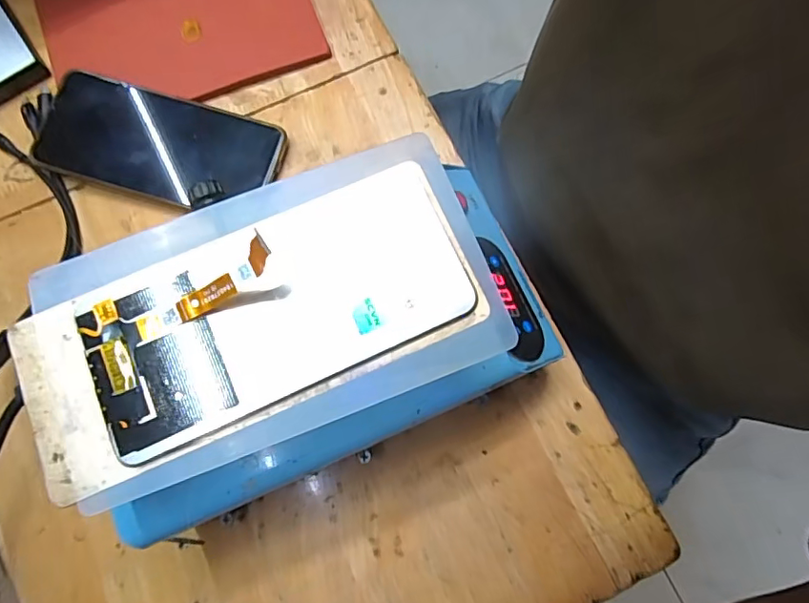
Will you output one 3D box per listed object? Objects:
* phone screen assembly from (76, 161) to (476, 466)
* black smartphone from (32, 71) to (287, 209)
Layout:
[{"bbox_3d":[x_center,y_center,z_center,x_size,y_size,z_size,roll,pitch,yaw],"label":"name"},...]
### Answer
[{"bbox_3d":[-0.052,0.001,0.216,0.156,0.021,0.070,-25,77,-6],"label":"phone screen assembly"},{"bbox_3d":[-0.173,-0.113,0.378,0.165,0.013,0.079,11,81,-2],"label":"black smartphone"}]

